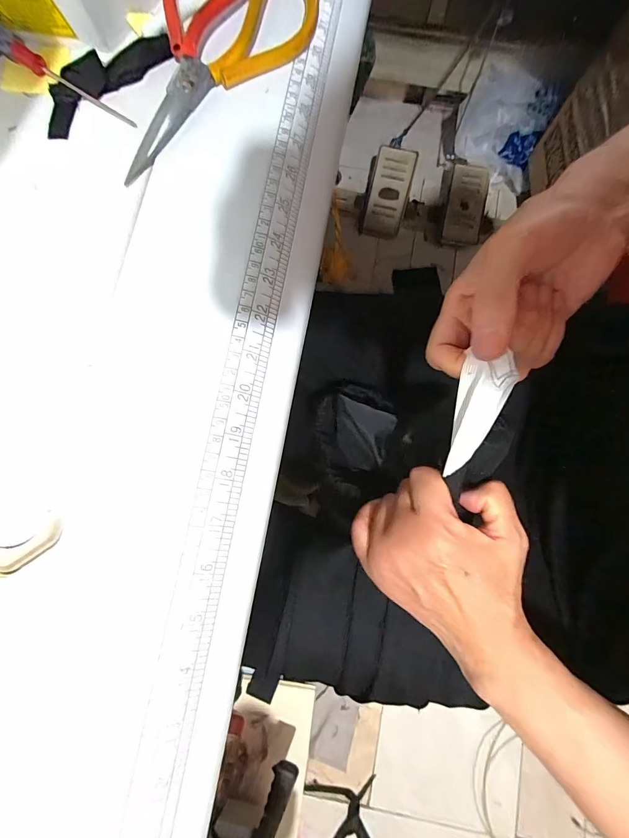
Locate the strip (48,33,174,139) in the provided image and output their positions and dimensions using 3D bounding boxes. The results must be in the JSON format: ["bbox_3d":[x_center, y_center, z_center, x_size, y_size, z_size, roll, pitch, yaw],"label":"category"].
[{"bbox_3d":[-0.144,-0.229,0.244,0.097,0.012,0.034,-40,81,-8],"label":"strip"}]

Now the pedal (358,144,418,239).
[{"bbox_3d":[0.209,-0.648,1.048,0.121,0.047,0.224,10,113,-4],"label":"pedal"}]

